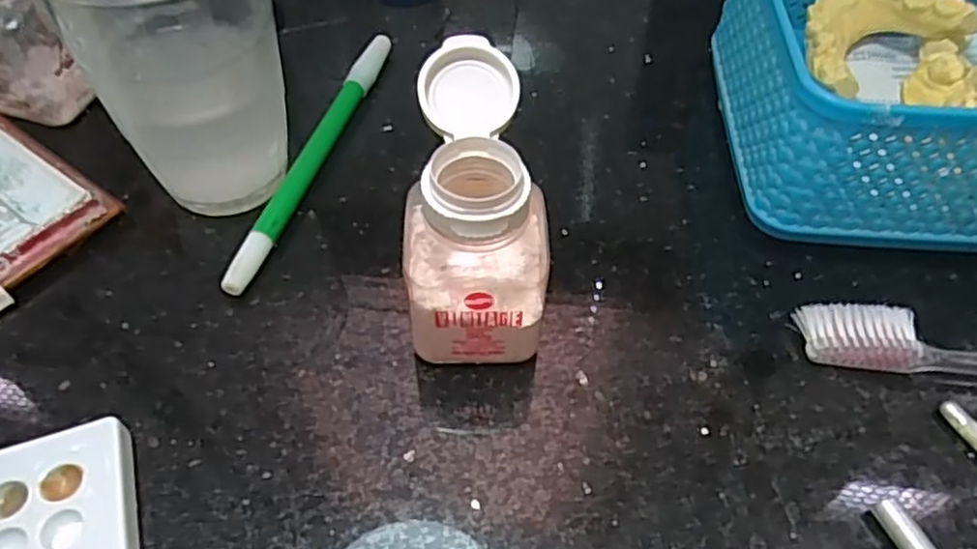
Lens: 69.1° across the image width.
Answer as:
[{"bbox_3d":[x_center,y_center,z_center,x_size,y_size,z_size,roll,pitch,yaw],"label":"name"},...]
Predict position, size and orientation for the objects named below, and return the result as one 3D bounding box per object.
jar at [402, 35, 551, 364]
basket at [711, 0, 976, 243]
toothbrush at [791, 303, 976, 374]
[{"bbox_3d":[-0.003,-0.018,0.216,0.042,0.076,0.062,0,52,-1],"label":"jar"},{"bbox_3d":[0.163,-0.077,0.274,0.126,0.069,0.127,3,52,2],"label":"basket"},{"bbox_3d":[0.195,0.026,0.229,0.188,0.013,0.021,3,52,2],"label":"toothbrush"}]

